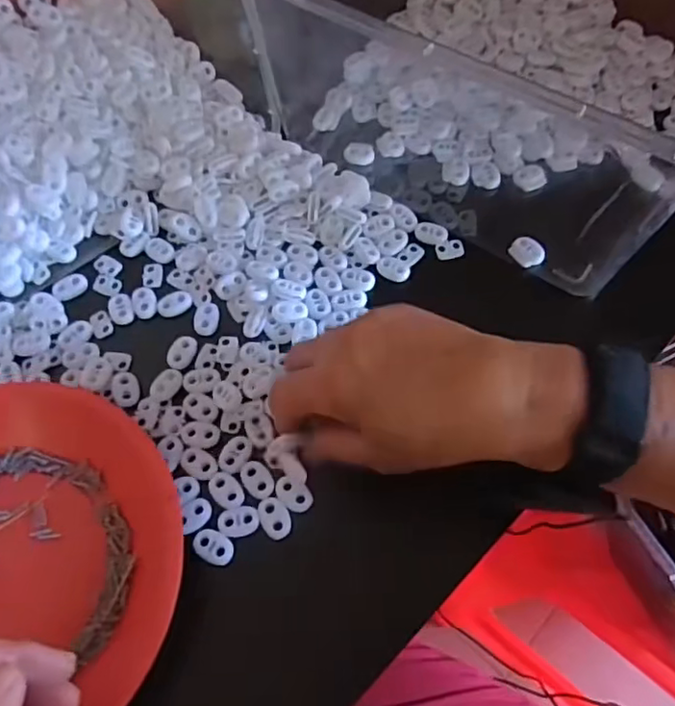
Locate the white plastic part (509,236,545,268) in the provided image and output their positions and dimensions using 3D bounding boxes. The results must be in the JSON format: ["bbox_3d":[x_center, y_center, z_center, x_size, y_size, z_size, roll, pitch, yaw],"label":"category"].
[{"bbox_3d":[0.127,-0.067,0.397,0.019,0.005,0.023,-41,73,8],"label":"white plastic part"}]

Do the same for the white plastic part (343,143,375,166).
[{"bbox_3d":[0.016,-0.148,0.441,0.022,0.008,0.017,3,62,2],"label":"white plastic part"}]

